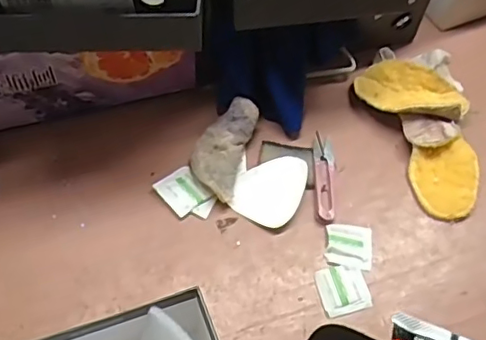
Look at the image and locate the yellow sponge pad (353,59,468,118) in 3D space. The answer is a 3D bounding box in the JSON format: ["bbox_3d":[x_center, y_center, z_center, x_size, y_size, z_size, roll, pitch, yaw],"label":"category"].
[{"bbox_3d":[0.179,-0.083,0.640,0.114,0.026,0.071,18,57,29],"label":"yellow sponge pad"}]

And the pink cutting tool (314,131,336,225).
[{"bbox_3d":[0.083,0.006,0.596,0.022,0.010,0.102,3,56,-2],"label":"pink cutting tool"}]

